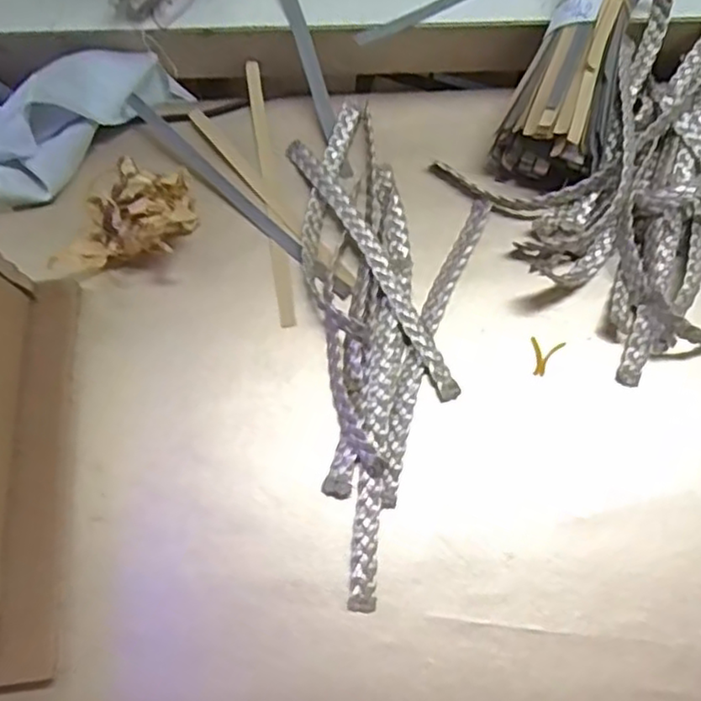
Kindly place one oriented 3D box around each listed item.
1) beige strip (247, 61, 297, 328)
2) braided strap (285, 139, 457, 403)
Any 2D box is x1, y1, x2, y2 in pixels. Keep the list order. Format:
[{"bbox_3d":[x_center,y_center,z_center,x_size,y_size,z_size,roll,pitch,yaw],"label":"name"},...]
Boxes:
[{"bbox_3d":[-0.051,-0.103,0.417,0.010,0.010,0.188,-9,68,-4],"label":"beige strip"},{"bbox_3d":[0.011,-0.054,0.391,0.013,0.014,0.187,-27,70,-11],"label":"braided strap"}]

